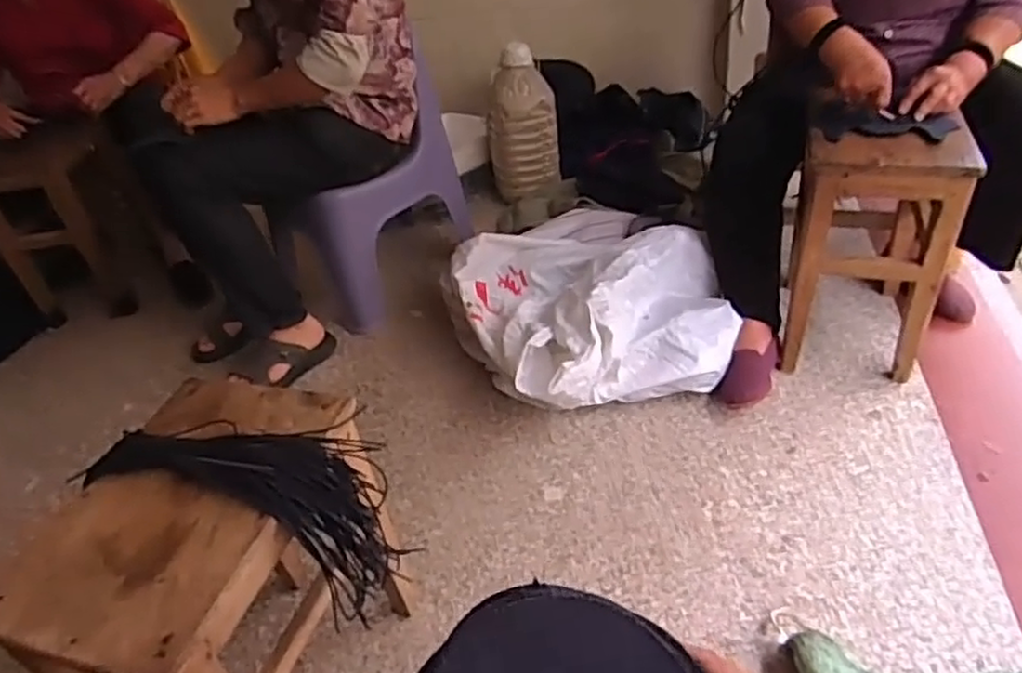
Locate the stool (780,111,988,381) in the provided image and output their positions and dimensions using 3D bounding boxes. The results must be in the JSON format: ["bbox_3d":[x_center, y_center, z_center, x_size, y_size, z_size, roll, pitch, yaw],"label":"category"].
[{"bbox_3d":[0.620,-0.148,1.215,0.235,0.419,0.218,10,42,23],"label":"stool"}]

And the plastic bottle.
[{"bbox_3d":[0.031,-0.556,1.828,0.179,0.335,0.138,-11,38,-3],"label":"plastic bottle"}]

